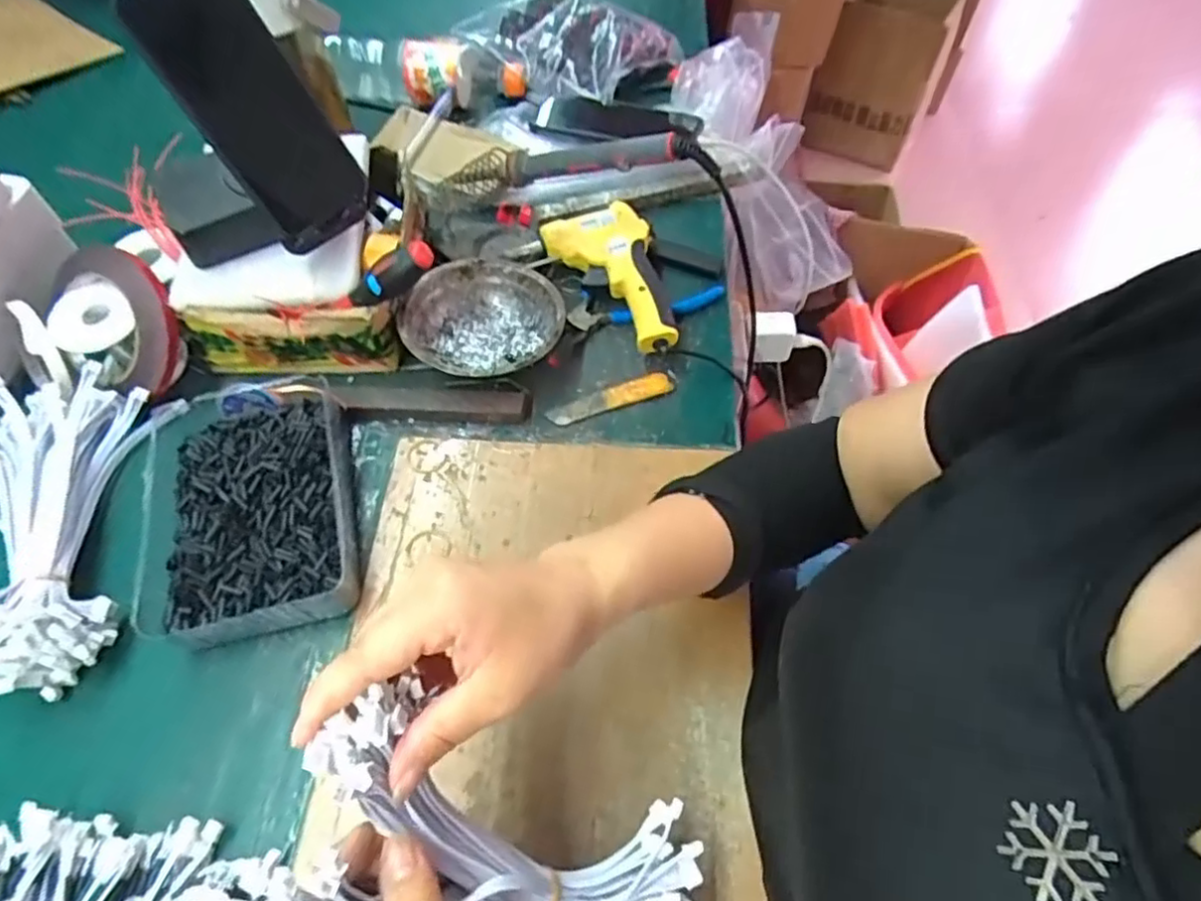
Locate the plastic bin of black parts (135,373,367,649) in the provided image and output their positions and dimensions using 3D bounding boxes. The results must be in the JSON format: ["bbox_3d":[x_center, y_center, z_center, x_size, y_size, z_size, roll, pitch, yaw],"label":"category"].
[{"bbox_3d":[-0.244,0.036,0.473,0.146,0.041,0.193,-7,58,-4],"label":"plastic bin of black parts"}]

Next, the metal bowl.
[{"bbox_3d":[-0.095,-0.103,0.549,0.125,0.040,0.119,0,58,0],"label":"metal bowl"}]

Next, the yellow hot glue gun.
[{"bbox_3d":[0.012,-0.143,0.574,0.088,0.039,0.149,-15,59,-9],"label":"yellow hot glue gun"}]

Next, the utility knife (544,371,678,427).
[{"bbox_3d":[0.008,-0.043,0.536,0.102,0.008,0.022,-17,59,-10],"label":"utility knife"}]

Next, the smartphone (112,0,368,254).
[{"bbox_3d":[-0.227,-0.226,0.450,0.074,0.168,0.010,-40,34,-16],"label":"smartphone"}]

